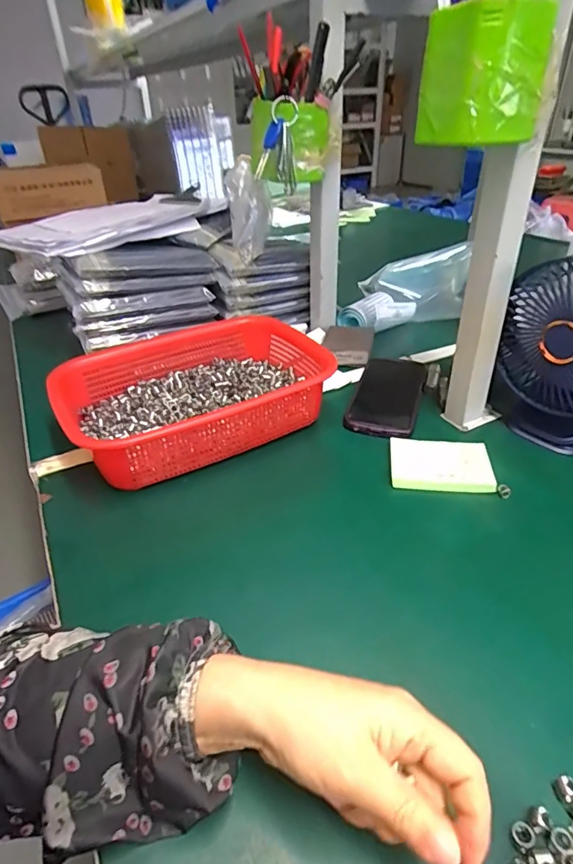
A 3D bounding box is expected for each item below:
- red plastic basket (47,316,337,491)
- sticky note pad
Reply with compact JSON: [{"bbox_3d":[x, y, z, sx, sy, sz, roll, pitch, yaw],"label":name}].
[{"bbox_3d":[-0.093,-0.045,0.558,0.295,0.076,0.208,-19,38,-24],"label":"red plastic basket"},{"bbox_3d":[0.152,0.033,0.484,0.096,0.016,0.062,3,34,7],"label":"sticky note pad"}]

